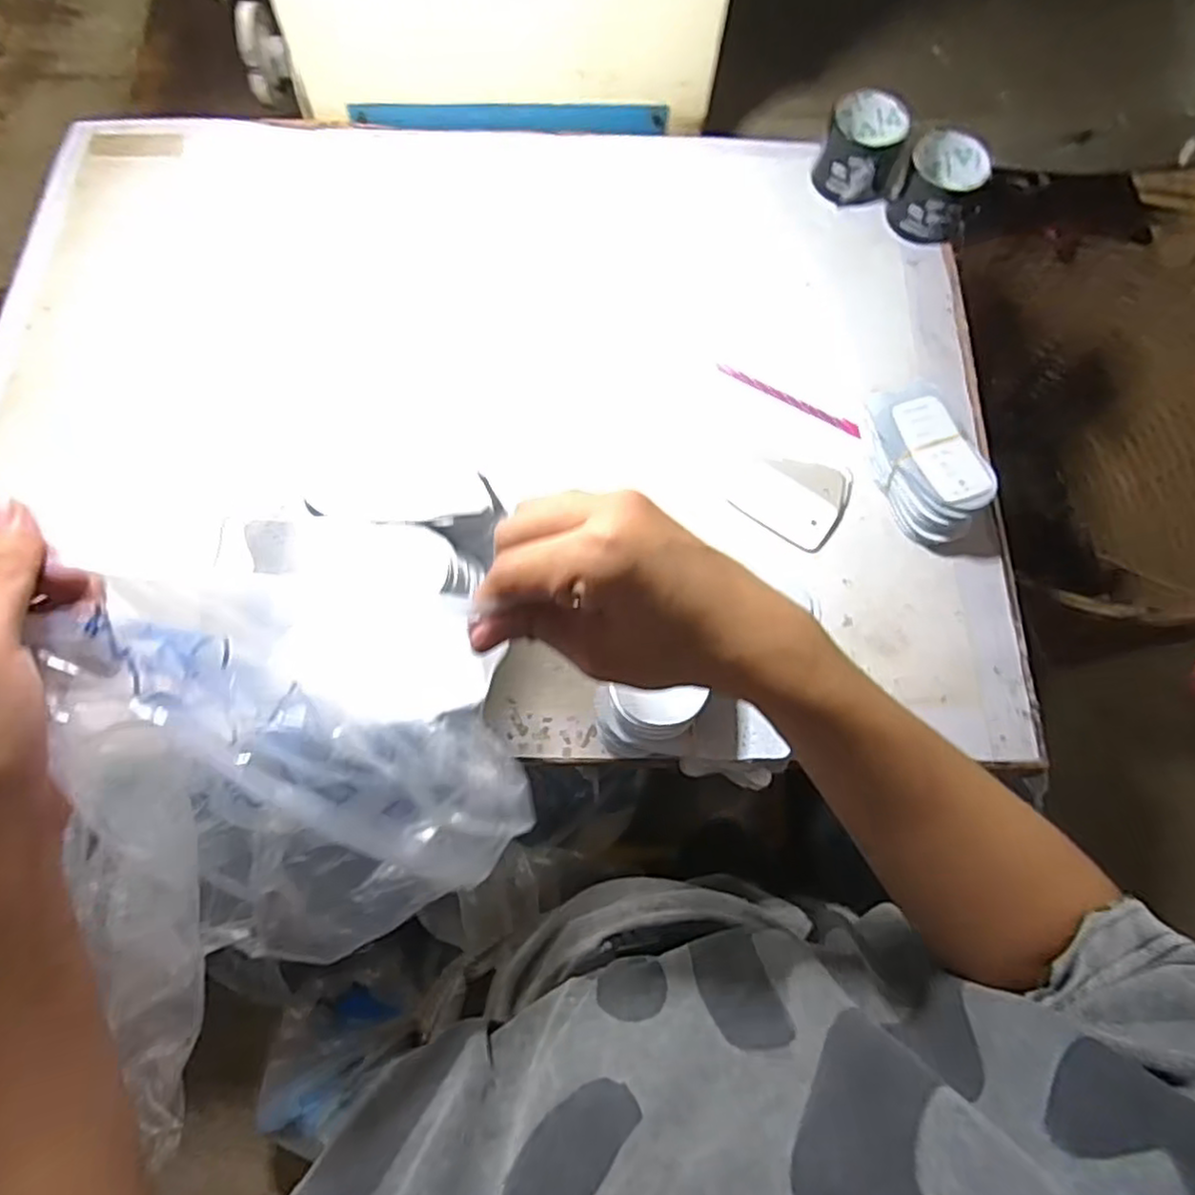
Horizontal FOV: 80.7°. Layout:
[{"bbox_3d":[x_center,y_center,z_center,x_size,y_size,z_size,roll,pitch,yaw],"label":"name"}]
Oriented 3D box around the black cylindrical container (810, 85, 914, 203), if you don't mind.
[{"bbox_3d":[0.295,-0.502,0.789,0.089,0.066,0.098,17,72,3],"label":"black cylindrical container"}]

